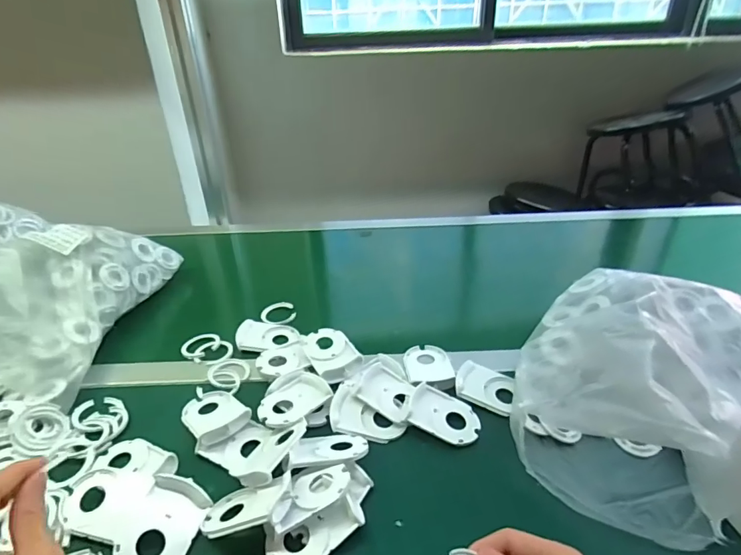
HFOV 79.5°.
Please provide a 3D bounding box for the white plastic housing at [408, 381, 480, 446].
[{"bbox_3d":[0.081,0.150,0.487,0.073,0.022,0.057,12,33,21],"label":"white plastic housing"}]

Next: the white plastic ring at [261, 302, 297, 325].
[{"bbox_3d":[-0.141,0.055,0.678,0.052,0.007,0.052,-1,31,1],"label":"white plastic ring"}]

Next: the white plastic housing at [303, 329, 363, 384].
[{"bbox_3d":[-0.052,0.099,0.578,0.055,0.022,0.082,-18,34,-24],"label":"white plastic housing"}]

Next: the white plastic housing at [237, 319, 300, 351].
[{"bbox_3d":[-0.142,0.079,0.627,0.083,0.020,0.065,5,32,11],"label":"white plastic housing"}]

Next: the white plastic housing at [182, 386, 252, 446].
[{"bbox_3d":[-0.180,0.150,0.505,0.059,0.025,0.097,-26,38,-34],"label":"white plastic housing"}]

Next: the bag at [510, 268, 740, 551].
[{"bbox_3d":[0.294,0.096,0.471,0.234,0.120,0.313,26,41,38],"label":"bag"}]

